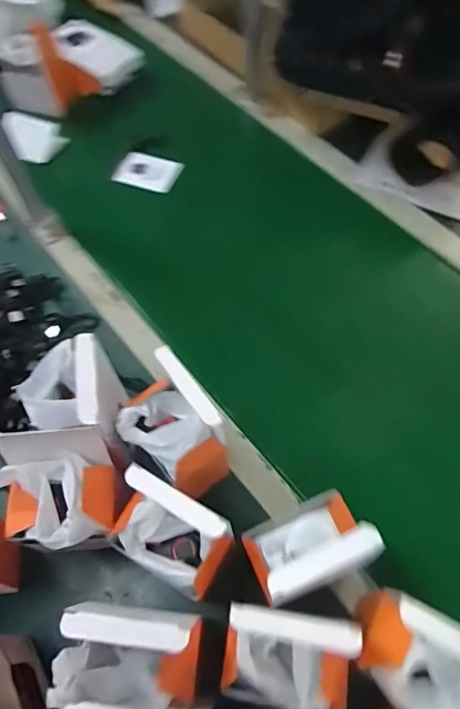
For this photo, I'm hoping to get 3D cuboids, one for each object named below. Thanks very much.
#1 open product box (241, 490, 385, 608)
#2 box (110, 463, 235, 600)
[{"bbox_3d":[0.067,0.159,0.410,0.102,0.083,0.069,-21,63,-10],"label":"open product box"},{"bbox_3d":[-0.050,0.157,0.419,0.112,0.095,0.064,26,65,15],"label":"box"}]

